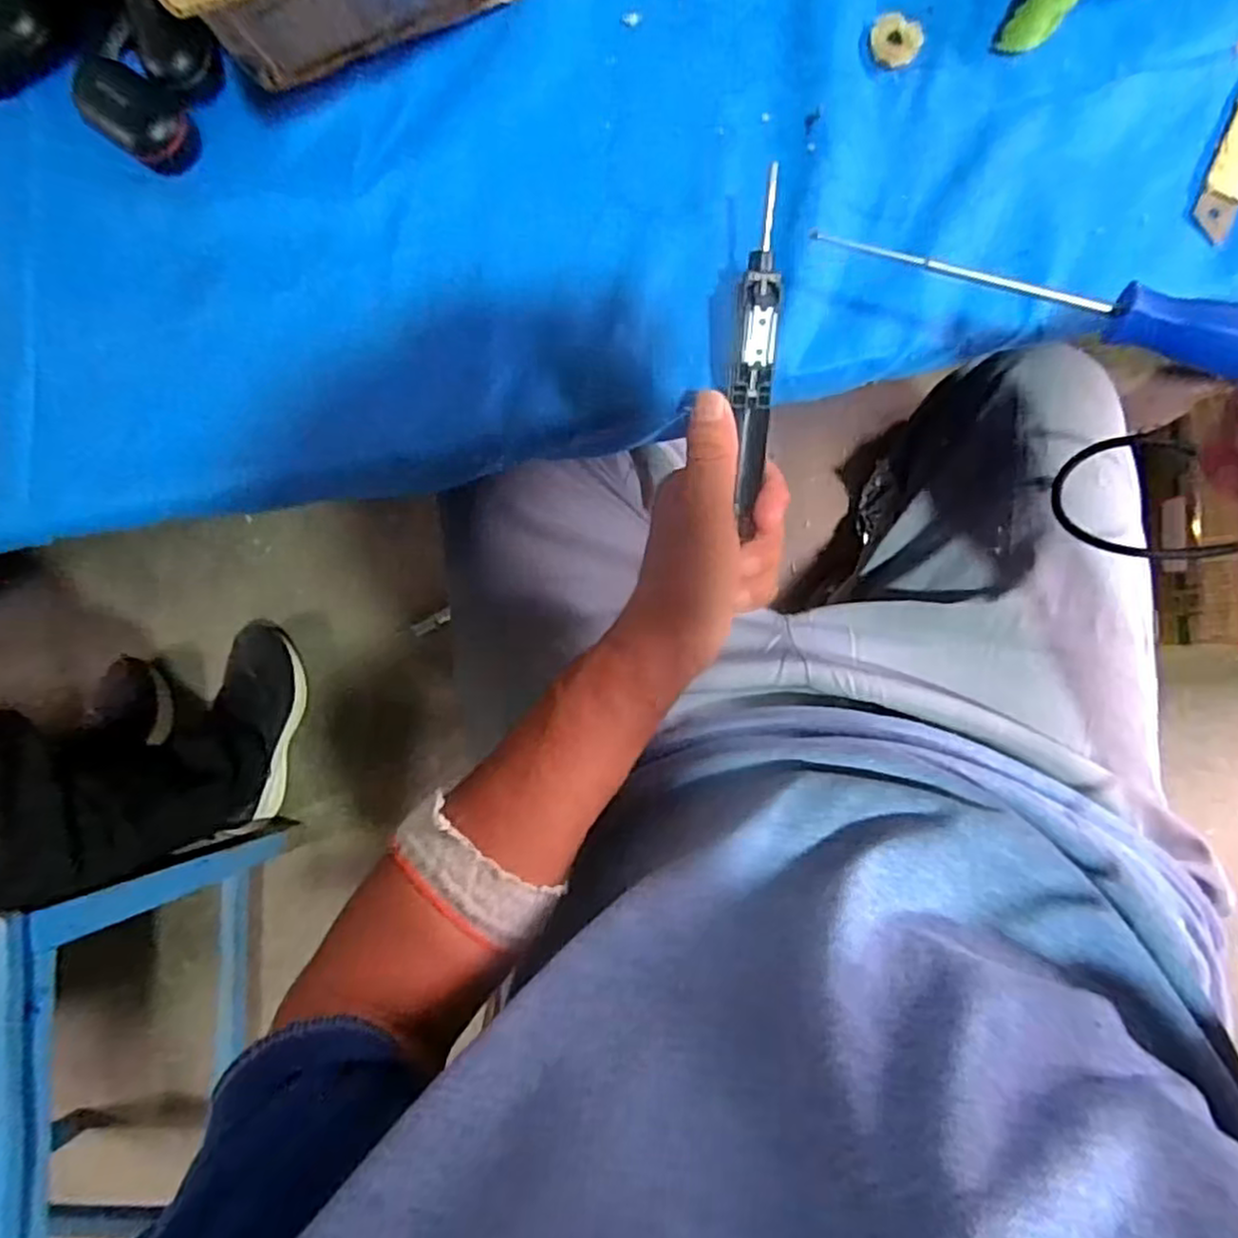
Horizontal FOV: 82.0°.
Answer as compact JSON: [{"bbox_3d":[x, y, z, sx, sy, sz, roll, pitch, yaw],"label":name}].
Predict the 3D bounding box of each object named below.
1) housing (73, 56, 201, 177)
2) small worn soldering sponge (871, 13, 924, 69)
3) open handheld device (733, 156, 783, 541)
[{"bbox_3d":[-0.261,-0.271,0.384,0.061,0.029,0.036,37,93,6],"label":"housing"},{"bbox_3d":[0.135,-0.284,0.348,0.025,0.006,0.025,35,92,6],"label":"small worn soldering sponge"},{"bbox_3d":[0.061,-0.113,0.317,0.017,0.010,0.144,2,111,7],"label":"open handheld device"}]

